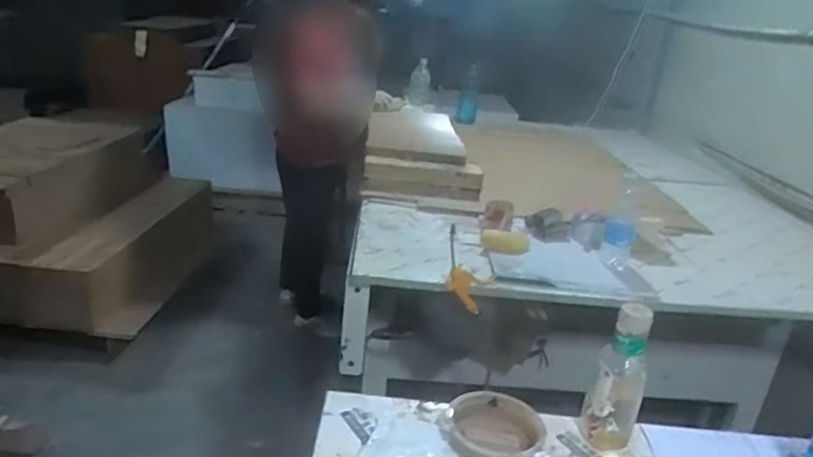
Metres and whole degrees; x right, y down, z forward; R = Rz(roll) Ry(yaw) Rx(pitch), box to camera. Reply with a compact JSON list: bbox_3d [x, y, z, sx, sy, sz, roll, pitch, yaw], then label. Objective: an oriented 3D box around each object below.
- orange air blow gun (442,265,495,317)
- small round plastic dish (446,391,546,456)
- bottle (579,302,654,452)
[{"bbox_3d":[0.119,0.122,1.192,0.093,0.082,0.025,21,3,-24],"label":"orange air blow gun"},{"bbox_3d":[0.113,0.264,0.784,0.132,0.031,0.118,10,22,7],"label":"small round plastic dish"},{"bbox_3d":[0.288,0.197,0.804,0.066,0.191,0.063,21,25,30],"label":"bottle"}]

